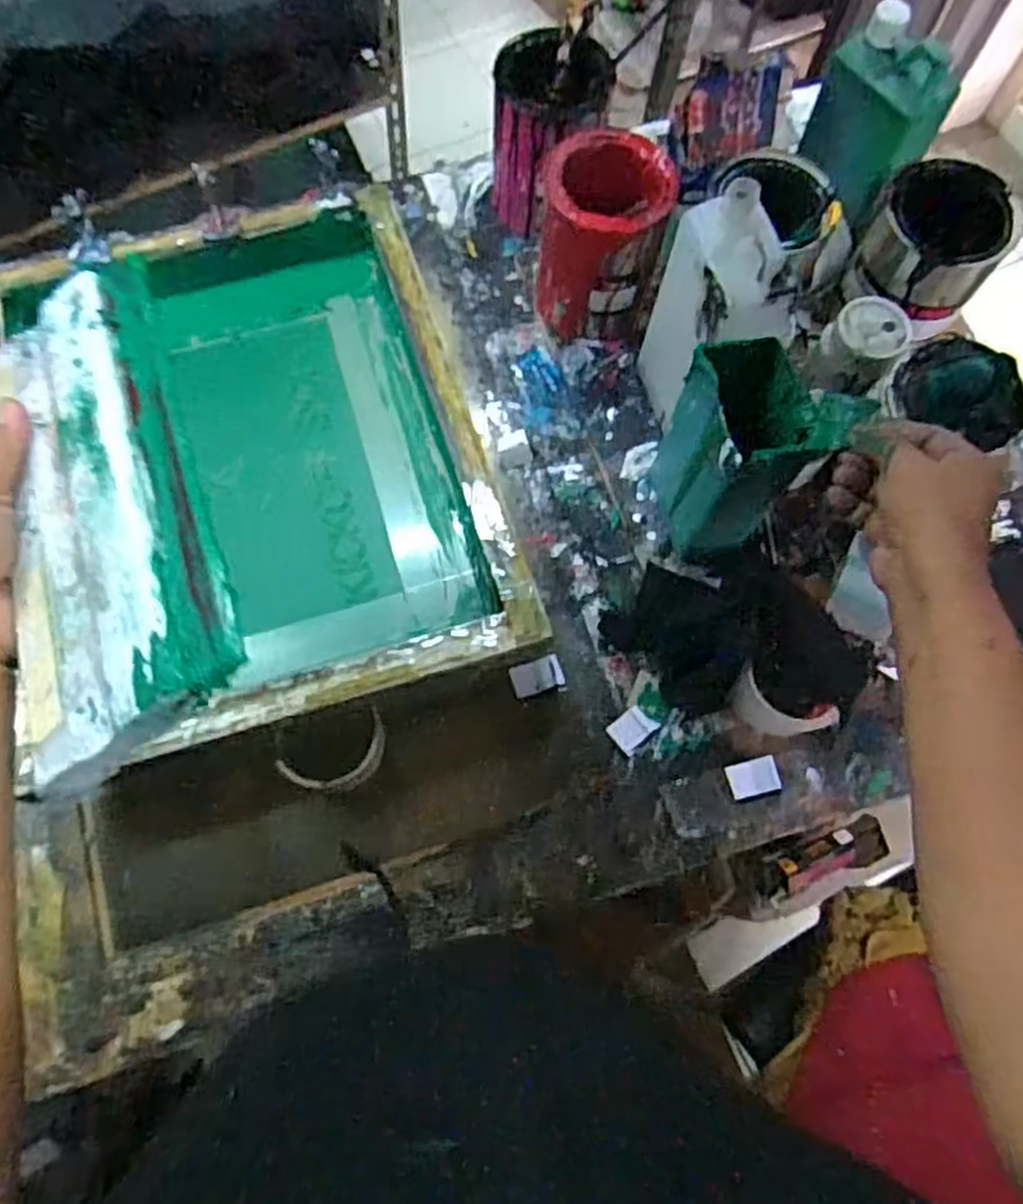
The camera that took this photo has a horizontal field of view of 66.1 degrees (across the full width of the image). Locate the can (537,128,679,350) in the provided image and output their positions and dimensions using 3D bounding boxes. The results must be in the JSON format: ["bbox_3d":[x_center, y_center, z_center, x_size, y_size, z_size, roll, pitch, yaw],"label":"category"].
[{"bbox_3d":[0.081,-0.328,0.718,0.105,0.172,0.112,1,71,-2],"label":"can"}]

